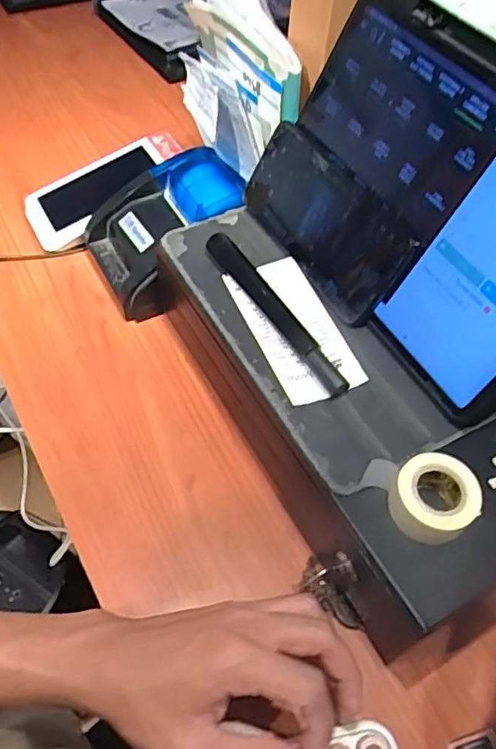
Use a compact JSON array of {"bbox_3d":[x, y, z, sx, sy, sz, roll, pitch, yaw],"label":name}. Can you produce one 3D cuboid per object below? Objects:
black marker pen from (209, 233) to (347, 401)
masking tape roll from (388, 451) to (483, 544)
[{"bbox_3d":[0.021,-0.048,0.413,0.022,0.014,0.159,-27,60,-20],"label":"black marker pen"},{"bbox_3d":[0.105,0.070,0.327,0.040,0.030,0.044,1,55,-2],"label":"masking tape roll"}]

